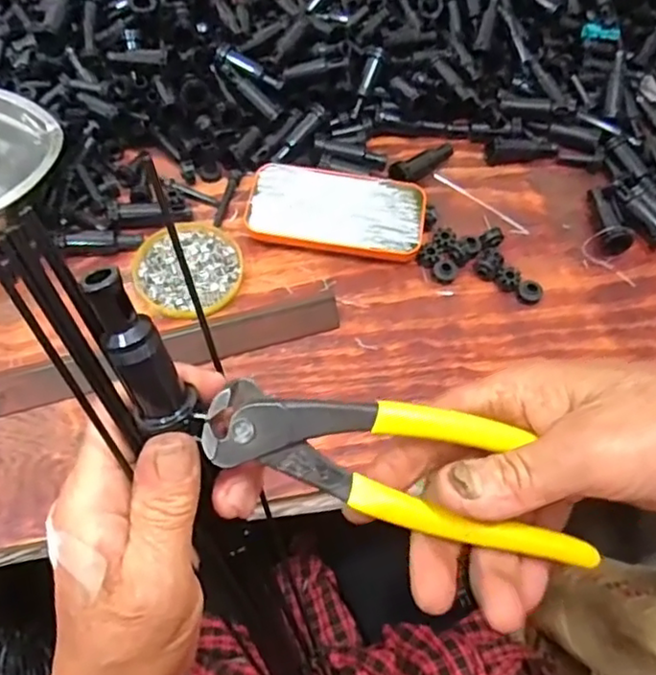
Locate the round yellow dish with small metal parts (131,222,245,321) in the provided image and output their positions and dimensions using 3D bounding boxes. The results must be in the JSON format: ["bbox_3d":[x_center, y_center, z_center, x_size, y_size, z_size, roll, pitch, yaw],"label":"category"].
[{"bbox_3d":[-0.111,-0.056,0.502,0.083,0.007,0.087,2,60,-3],"label":"round yellow dish with small metal parts"}]

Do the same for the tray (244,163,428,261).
[{"bbox_3d":[0.007,-0.103,0.527,0.143,0.019,0.075,8,60,1],"label":"tray"}]

